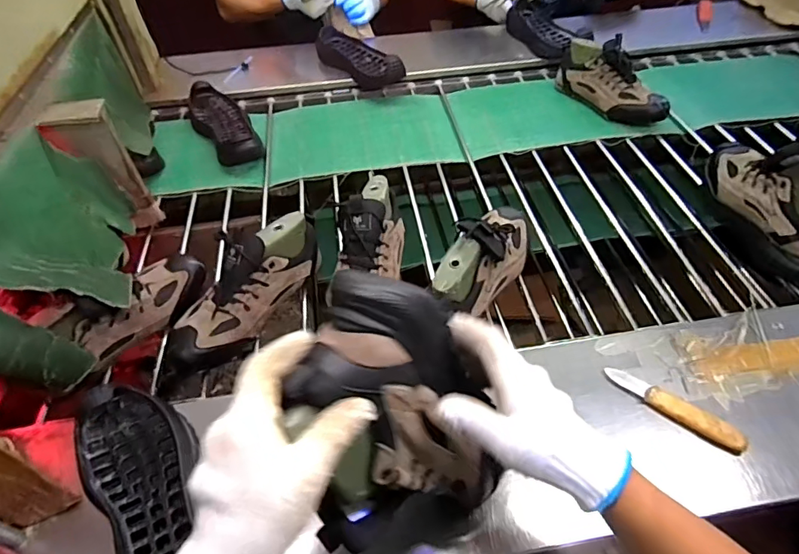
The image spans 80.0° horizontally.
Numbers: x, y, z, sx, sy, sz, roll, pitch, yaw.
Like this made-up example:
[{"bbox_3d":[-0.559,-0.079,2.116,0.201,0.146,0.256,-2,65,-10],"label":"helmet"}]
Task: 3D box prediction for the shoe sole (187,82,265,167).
[{"bbox_3d":[-0.398,-0.348,1.069,0.123,0.050,0.275,-20,52,-16],"label":"shoe sole"}]

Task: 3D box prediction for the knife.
[{"bbox_3d":[0.336,0.156,0.584,0.161,0.018,0.027,33,57,26],"label":"knife"}]

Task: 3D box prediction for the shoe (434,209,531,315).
[{"bbox_3d":[0.132,-0.039,0.713,0.086,0.105,0.245,30,41,24],"label":"shoe"}]

